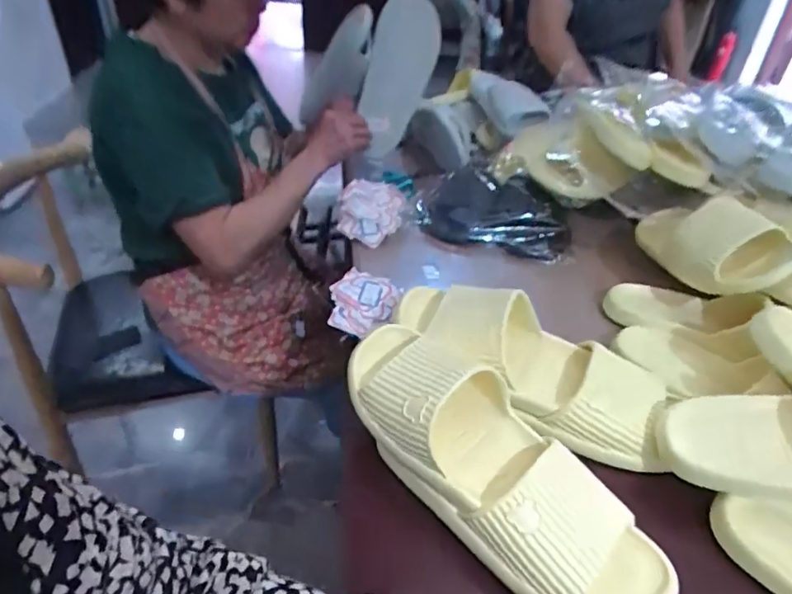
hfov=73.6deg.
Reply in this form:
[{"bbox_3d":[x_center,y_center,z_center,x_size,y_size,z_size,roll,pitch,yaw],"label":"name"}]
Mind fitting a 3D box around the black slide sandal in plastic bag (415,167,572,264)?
[{"bbox_3d":[0.167,-0.142,0.857,0.241,0.070,0.177,18,39,20],"label":"black slide sandal in plastic bag"}]

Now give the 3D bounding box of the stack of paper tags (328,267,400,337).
[{"bbox_3d":[-0.041,0.006,0.658,0.082,0.020,0.098,17,54,8],"label":"stack of paper tags"}]

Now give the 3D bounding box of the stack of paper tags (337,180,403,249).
[{"bbox_3d":[-0.043,-0.134,0.830,0.104,0.062,0.112,3,36,1],"label":"stack of paper tags"}]

